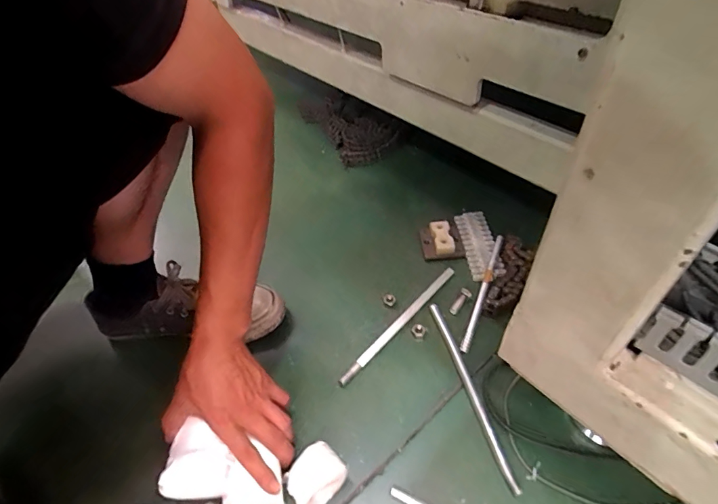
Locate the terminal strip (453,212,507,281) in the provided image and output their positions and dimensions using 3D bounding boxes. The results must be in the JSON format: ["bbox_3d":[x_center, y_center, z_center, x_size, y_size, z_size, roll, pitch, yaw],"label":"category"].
[{"bbox_3d":[0.202,-0.015,0.700,0.054,0.019,0.144,-8,47,-1],"label":"terminal strip"}]

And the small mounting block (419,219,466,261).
[{"bbox_3d":[0.140,-0.024,0.703,0.064,0.034,0.079,-5,47,1],"label":"small mounting block"}]

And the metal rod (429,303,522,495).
[{"bbox_3d":[0.145,0.174,0.539,0.017,0.008,0.257,-14,48,-6],"label":"metal rod"}]

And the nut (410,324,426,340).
[{"bbox_3d":[0.085,0.114,0.595,0.019,0.008,0.021,25,55,23],"label":"nut"}]

